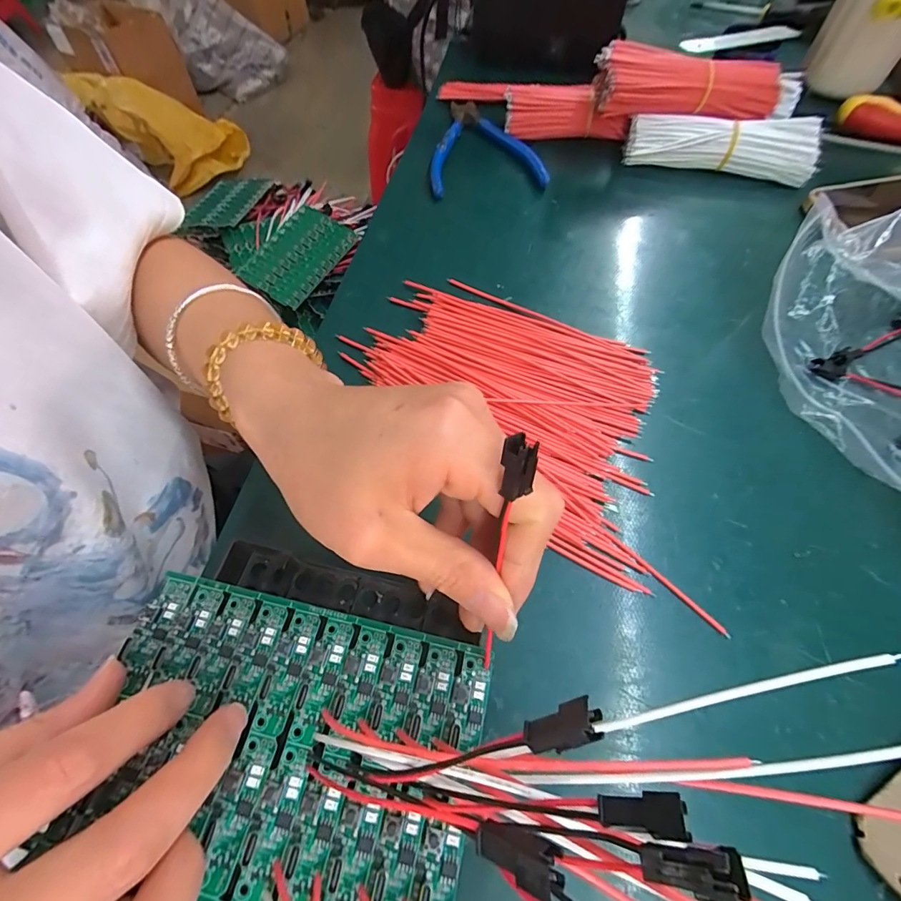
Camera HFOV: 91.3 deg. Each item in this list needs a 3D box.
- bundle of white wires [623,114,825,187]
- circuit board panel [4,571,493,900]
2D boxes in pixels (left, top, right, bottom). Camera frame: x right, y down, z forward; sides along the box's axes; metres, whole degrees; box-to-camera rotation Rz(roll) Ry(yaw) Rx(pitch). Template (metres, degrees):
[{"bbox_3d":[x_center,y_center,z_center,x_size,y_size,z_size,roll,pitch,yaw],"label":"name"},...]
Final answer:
[{"bbox_3d":[0.222,-0.252,0.367,0.148,0.039,0.032,15,62,9],"label":"bundle of white wires"},{"bbox_3d":[-0.060,0.103,0.157,0.135,0.008,0.089,11,60,7],"label":"circuit board panel"}]

